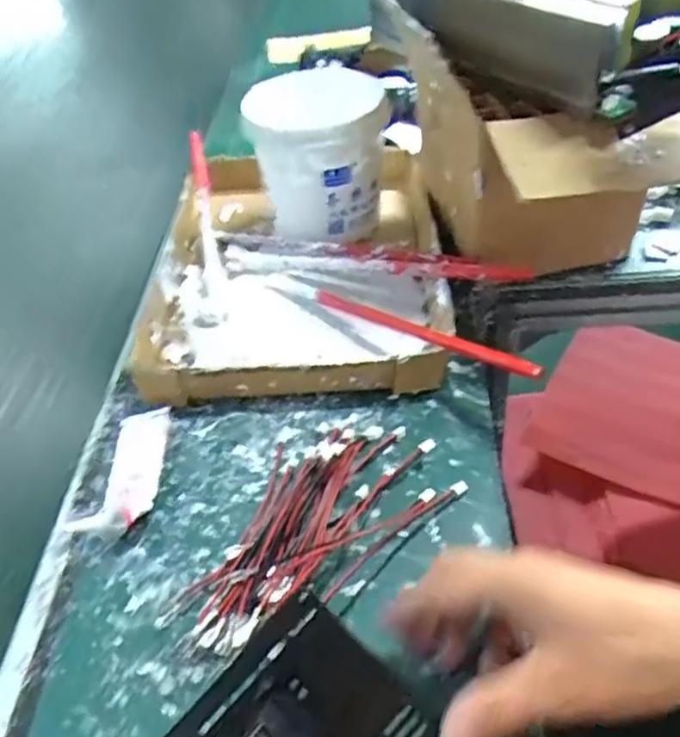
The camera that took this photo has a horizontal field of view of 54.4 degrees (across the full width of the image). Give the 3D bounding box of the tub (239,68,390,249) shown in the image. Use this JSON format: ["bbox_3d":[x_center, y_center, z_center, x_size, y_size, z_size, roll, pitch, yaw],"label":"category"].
[{"bbox_3d":[-0.018,-0.189,0.601,0.114,0.115,0.114,-4,46,4],"label":"tub"}]

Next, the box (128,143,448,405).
[{"bbox_3d":[-0.036,-0.116,0.592,0.239,0.040,0.350,-3,46,5],"label":"box"}]

